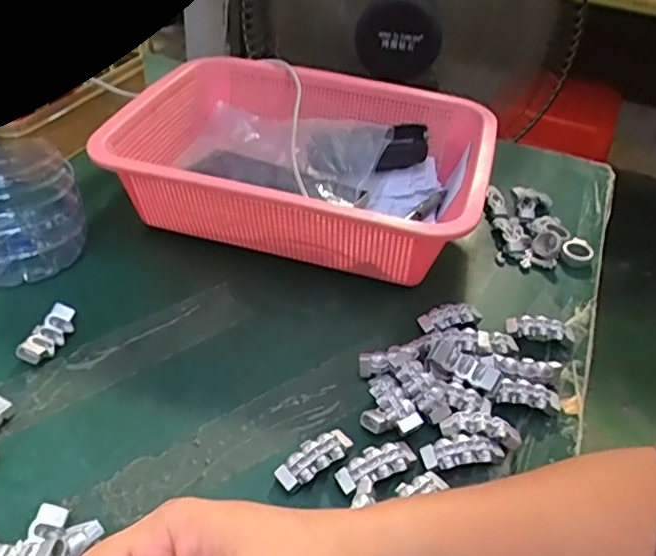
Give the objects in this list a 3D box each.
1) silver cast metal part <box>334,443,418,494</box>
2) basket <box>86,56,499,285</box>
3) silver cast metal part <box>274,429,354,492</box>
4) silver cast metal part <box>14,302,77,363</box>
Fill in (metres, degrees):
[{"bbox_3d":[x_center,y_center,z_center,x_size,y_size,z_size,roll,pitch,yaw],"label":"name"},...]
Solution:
[{"bbox_3d":[0.028,0.107,0.347,0.048,0.010,0.019,-13,44,-20],"label":"silver cast metal part"},{"bbox_3d":[-0.020,-0.097,0.523,0.292,0.088,0.204,13,41,9],"label":"basket"},{"bbox_3d":[-0.007,0.105,0.350,0.047,0.013,0.018,-24,48,-29],"label":"silver cast metal part"},{"bbox_3d":[-0.190,0.039,0.409,0.018,0.018,0.045,12,41,8],"label":"silver cast metal part"}]

